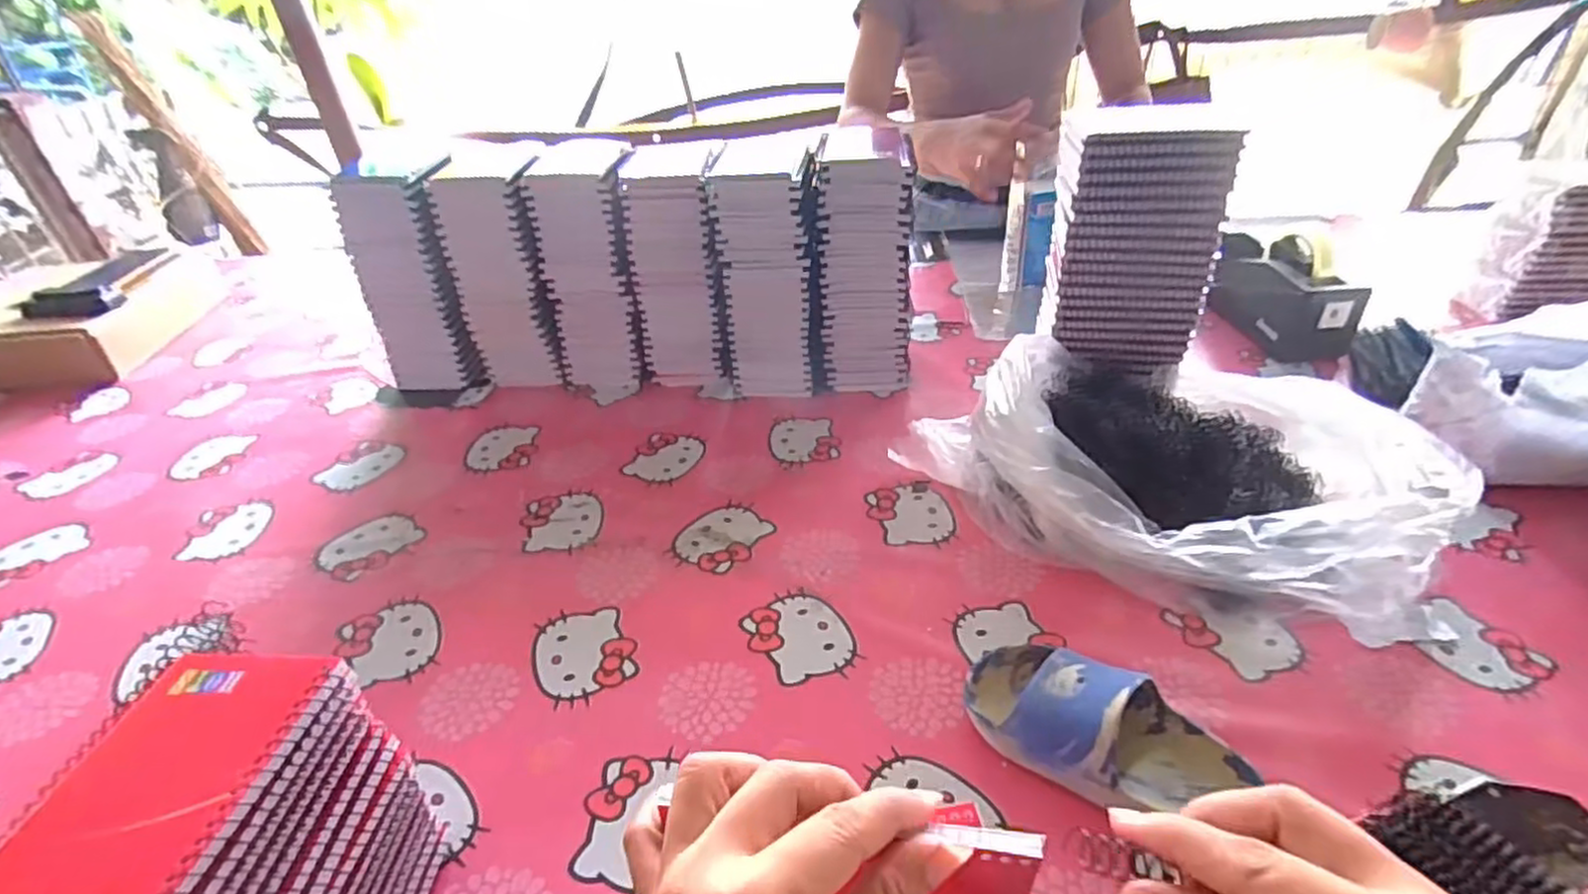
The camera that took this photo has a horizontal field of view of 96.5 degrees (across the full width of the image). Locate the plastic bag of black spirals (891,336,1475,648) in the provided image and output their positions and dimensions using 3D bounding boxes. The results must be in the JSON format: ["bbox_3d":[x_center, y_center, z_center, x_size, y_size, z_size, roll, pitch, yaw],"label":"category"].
[{"bbox_3d":[0.315,0.005,0.610,0.396,0.107,0.266,13,39,21],"label":"plastic bag of black spirals"}]

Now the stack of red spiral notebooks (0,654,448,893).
[{"bbox_3d":[-0.251,0.207,0.320,0.089,0.178,0.153,0,36,4],"label":"stack of red spiral notebooks"}]

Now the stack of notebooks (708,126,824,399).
[{"bbox_3d":[-0.024,-0.198,0.791,0.097,0.259,0.135,2,37,8],"label":"stack of notebooks"}]

